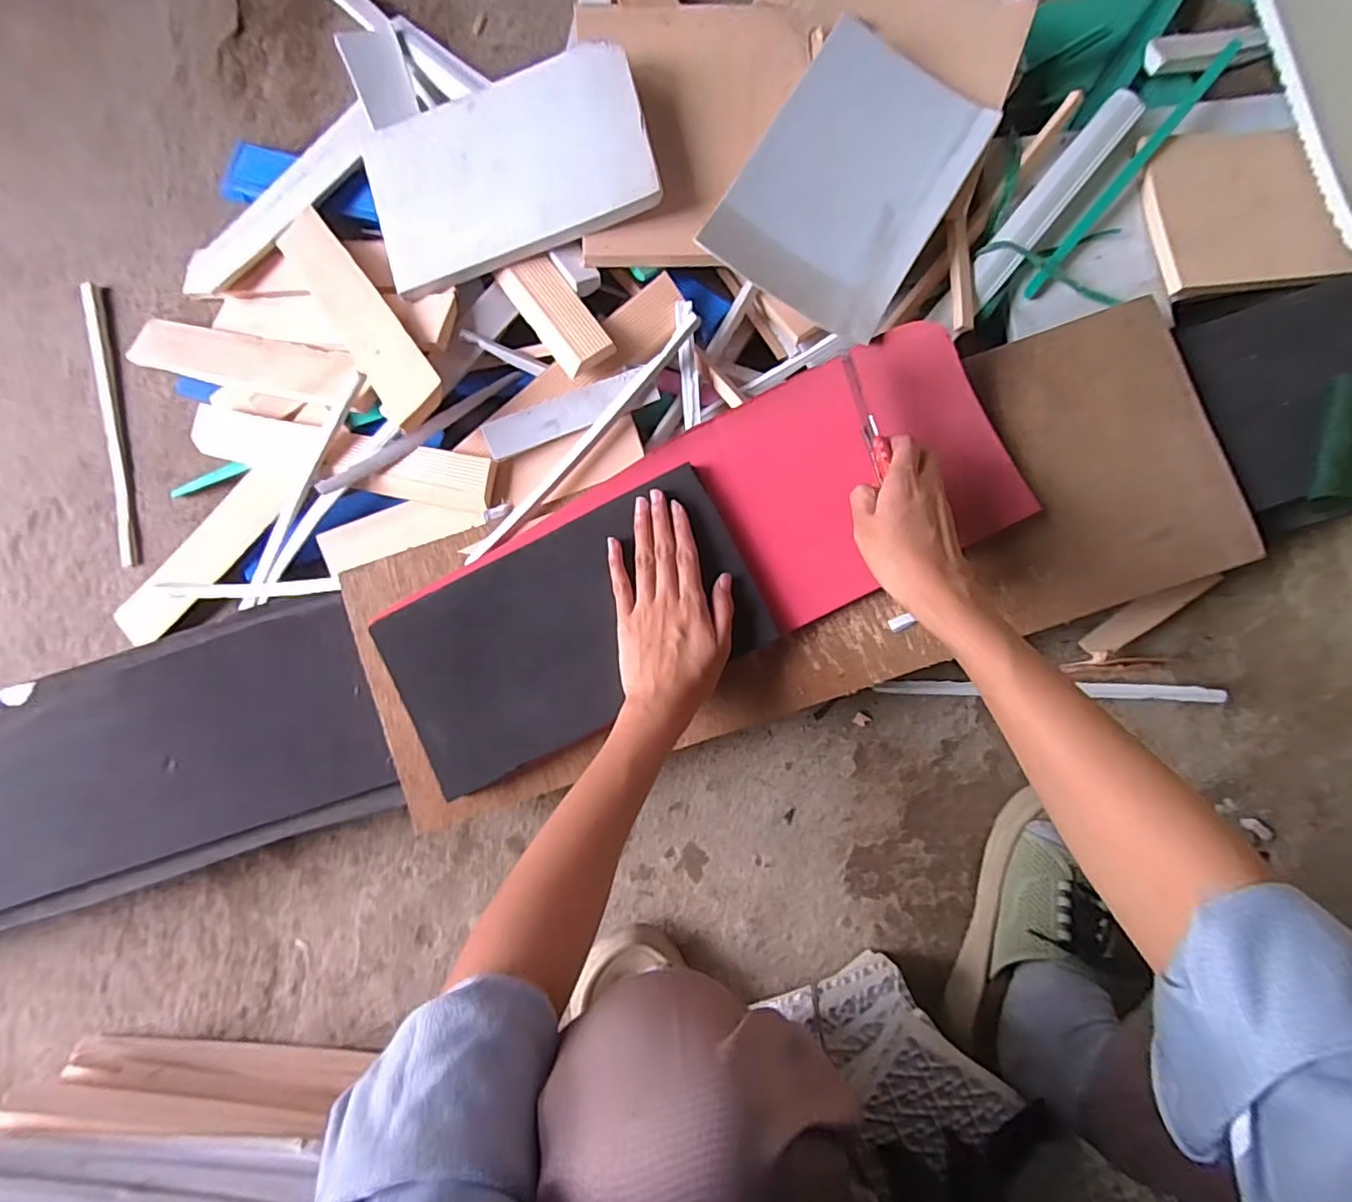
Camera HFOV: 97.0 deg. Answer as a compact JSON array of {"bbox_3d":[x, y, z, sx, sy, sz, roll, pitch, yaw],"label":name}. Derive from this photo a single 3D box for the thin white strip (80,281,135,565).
[{"bbox_3d":[-0.552,-0.174,0.583,0.018,0.005,0.284,-13,86,2],"label":"thin white strip"}]

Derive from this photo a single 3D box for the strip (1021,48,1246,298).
[{"bbox_3d":[0.388,-0.366,0.507,0.014,0.017,0.274,40,89,4],"label":"strip"}]

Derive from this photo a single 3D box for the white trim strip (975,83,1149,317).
[{"bbox_3d":[0.315,-0.338,0.506,0.030,0.019,0.220,40,89,4],"label":"white trim strip"}]

